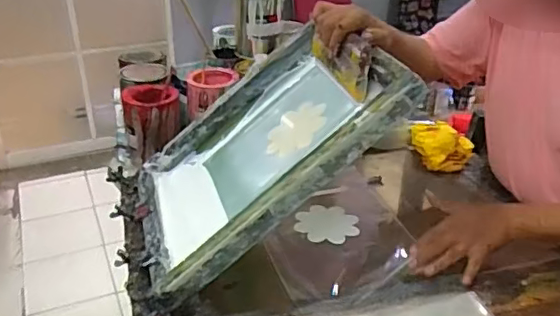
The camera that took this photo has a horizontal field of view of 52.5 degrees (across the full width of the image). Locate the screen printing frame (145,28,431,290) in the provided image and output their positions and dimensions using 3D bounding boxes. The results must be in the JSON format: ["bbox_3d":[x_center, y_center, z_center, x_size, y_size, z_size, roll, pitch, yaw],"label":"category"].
[{"bbox_3d":[-0.037,-0.023,0.898,0.442,0.076,0.362,-41,28,3],"label":"screen printing frame"}]

